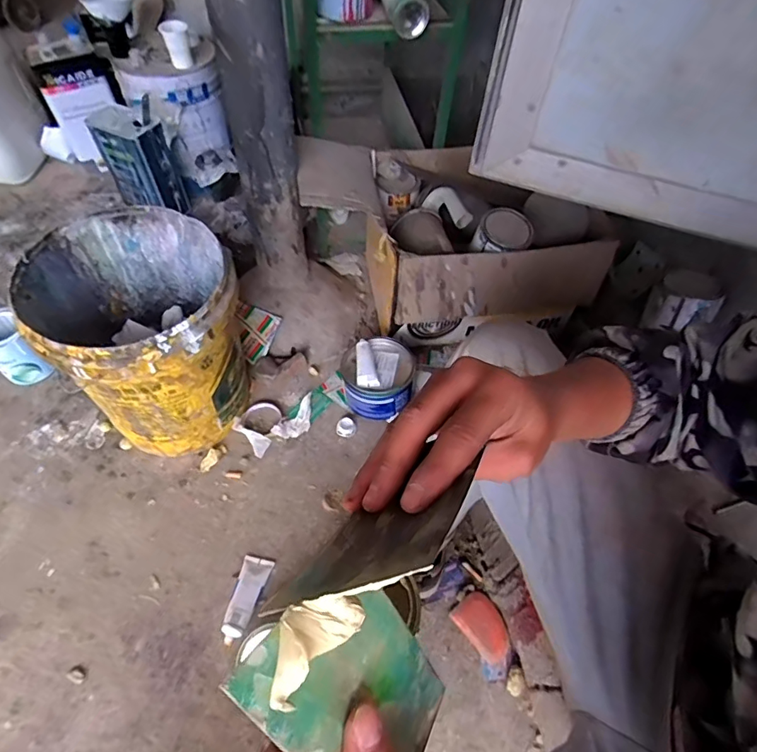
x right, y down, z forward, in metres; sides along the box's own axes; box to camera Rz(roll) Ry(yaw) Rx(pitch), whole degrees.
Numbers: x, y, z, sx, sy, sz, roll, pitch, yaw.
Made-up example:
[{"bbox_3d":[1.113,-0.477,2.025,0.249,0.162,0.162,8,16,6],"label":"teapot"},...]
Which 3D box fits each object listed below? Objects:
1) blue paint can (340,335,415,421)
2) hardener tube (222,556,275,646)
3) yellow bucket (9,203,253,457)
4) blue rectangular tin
[{"bbox_3d":[-0.004,0.004,0.997,0.143,0.104,0.152,1,56,-2],"label":"blue paint can"},{"bbox_3d":[-0.221,0.370,0.792,0.050,0.025,0.132,11,57,5],"label":"hardener tube"},{"bbox_3d":[-0.389,-0.055,0.863,0.287,0.363,0.304,2,55,-2],"label":"yellow bucket"},{"bbox_3d":[-0.617,-0.556,1.233,0.166,0.218,0.115,26,59,14],"label":"blue rectangular tin"}]

